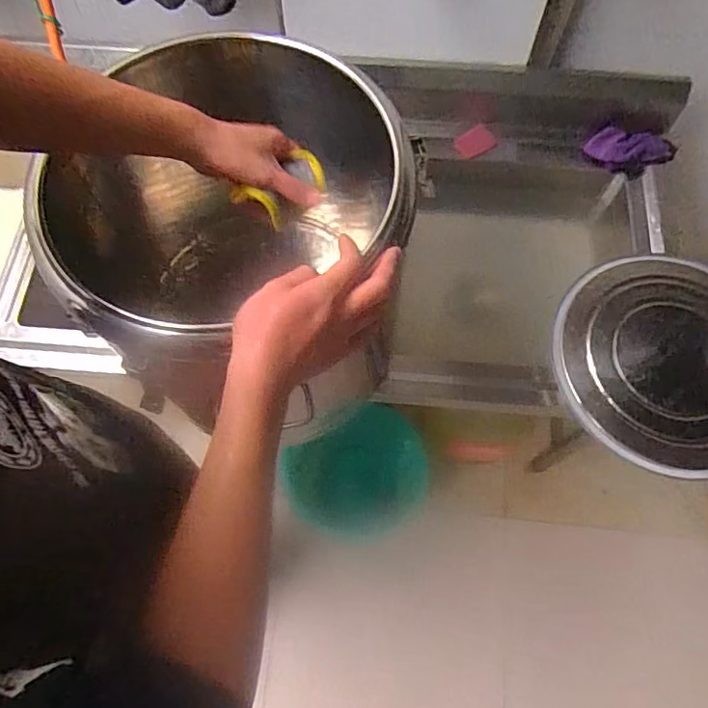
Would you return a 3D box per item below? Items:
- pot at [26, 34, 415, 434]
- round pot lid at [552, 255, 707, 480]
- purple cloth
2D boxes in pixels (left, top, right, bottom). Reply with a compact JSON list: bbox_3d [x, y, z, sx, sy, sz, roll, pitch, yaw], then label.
[{"bbox_3d":[-0.123,-0.122,0.722,0.349,0.406,0.383,0,65,1],"label":"pot"},{"bbox_3d":[0.500,0.006,0.881,0.354,0.051,0.338,0,69,0],"label":"round pot lid"},{"bbox_3d":[0.520,-0.381,1.066,0.155,0.080,0.028,19,32,3],"label":"purple cloth"}]

